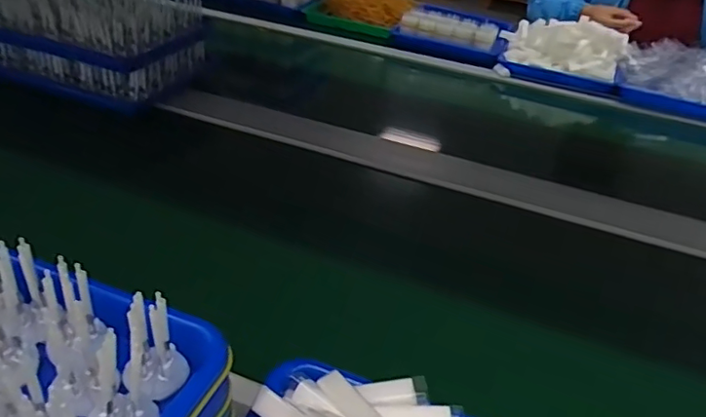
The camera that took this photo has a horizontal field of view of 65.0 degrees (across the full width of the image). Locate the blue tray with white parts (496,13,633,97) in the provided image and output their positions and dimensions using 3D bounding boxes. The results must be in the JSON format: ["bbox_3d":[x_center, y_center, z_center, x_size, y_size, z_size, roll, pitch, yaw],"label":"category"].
[{"bbox_3d":[0.447,-0.341,1.187,0.256,0.099,0.188,16,34,13],"label":"blue tray with white parts"}]

